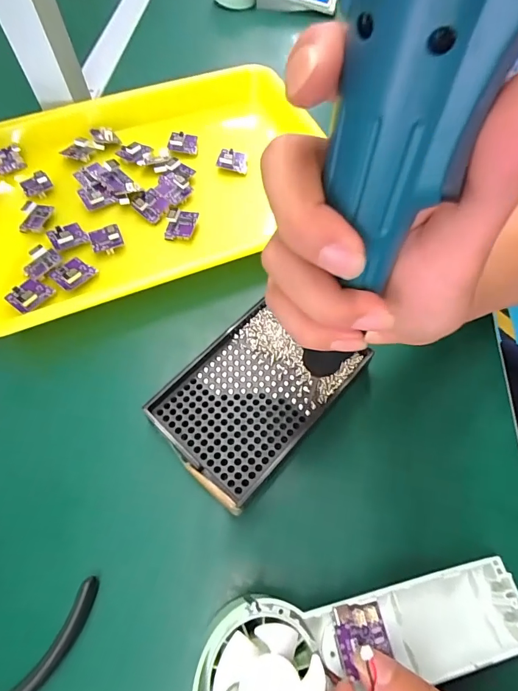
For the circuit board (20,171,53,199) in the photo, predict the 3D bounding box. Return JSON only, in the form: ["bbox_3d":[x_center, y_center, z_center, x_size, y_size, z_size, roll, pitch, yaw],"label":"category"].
[{"bbox_3d":[-0.211,-0.153,0.366,0.025,0.004,0.031,-34,67,-17],"label":"circuit board"}]

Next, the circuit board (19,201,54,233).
[{"bbox_3d":[-0.201,-0.117,0.347,0.026,0.008,0.027,7,62,3],"label":"circuit board"}]

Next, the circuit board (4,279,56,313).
[{"bbox_3d":[-0.180,-0.041,0.301,0.028,0.009,0.028,27,65,13],"label":"circuit board"}]

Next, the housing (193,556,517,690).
[{"bbox_3d":[0.056,0.149,0.191,0.175,0.028,0.056,-1,61,-19],"label":"housing"}]

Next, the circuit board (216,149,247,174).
[{"bbox_3d":[-0.025,-0.183,0.380,0.028,0.010,0.023,9,62,4],"label":"circuit board"}]

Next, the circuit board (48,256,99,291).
[{"bbox_3d":[-0.151,-0.061,0.310,0.031,0.010,0.028,31,66,15],"label":"circuit board"}]

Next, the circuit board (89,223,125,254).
[{"bbox_3d":[-0.131,-0.094,0.329,0.025,0.011,0.030,-22,64,-12],"label":"circuit board"}]

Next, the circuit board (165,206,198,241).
[{"bbox_3d":[-0.068,-0.107,0.338,0.023,0.017,0.028,12,63,6],"label":"circuit board"}]

